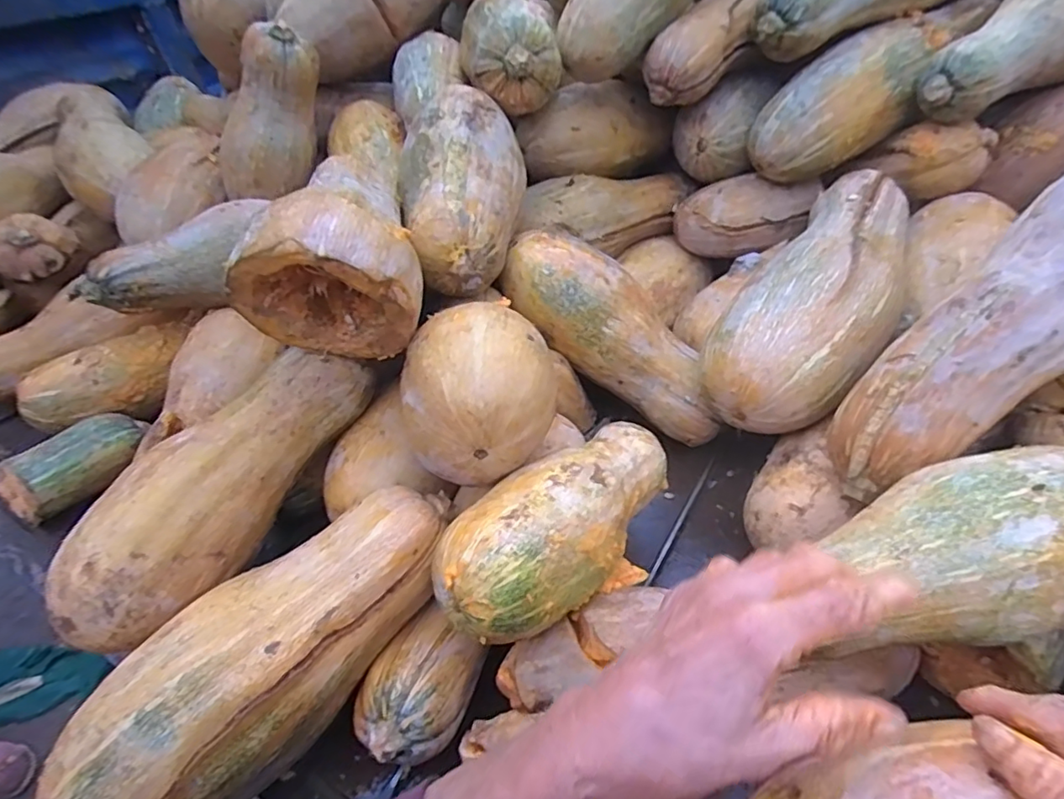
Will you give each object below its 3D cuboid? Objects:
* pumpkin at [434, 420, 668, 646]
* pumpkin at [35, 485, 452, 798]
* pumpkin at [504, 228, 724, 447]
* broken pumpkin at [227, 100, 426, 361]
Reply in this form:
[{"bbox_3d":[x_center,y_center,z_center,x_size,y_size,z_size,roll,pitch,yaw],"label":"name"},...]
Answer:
[{"bbox_3d":[0.034,0.095,0.462,0.097,0.084,0.247,30,40,29],"label":"pumpkin"},{"bbox_3d":[-0.192,0.188,0.421,0.316,0.109,0.110,-36,53,-28],"label":"pumpkin"},{"bbox_3d":[0.095,-0.070,0.646,0.299,0.088,0.092,43,52,-9],"label":"pumpkin"},{"bbox_3d":[-0.179,-0.137,0.518,0.146,0.137,0.226,-7,45,-3],"label":"broken pumpkin"}]

